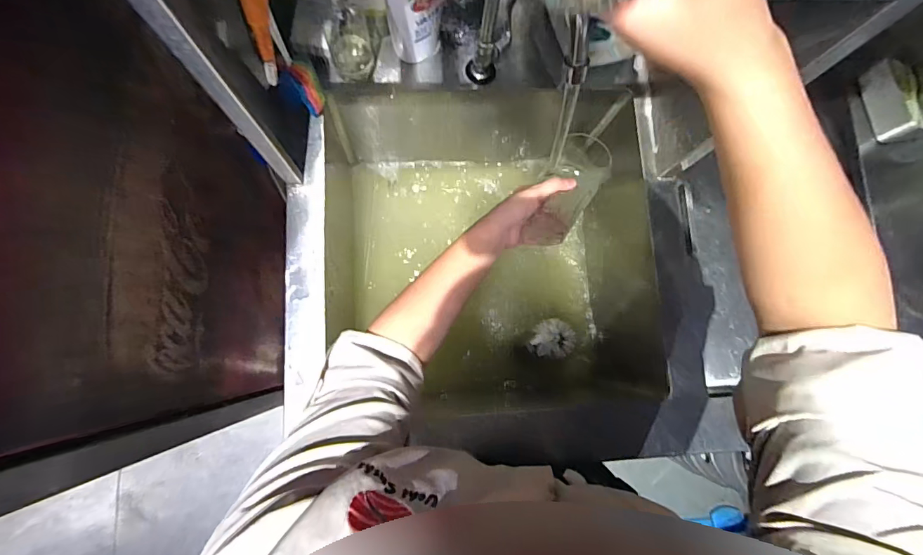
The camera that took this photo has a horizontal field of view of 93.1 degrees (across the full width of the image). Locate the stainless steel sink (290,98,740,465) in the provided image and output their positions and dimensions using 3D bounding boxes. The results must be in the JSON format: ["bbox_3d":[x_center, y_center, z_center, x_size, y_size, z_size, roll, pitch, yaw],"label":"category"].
[{"bbox_3d":[0.033,-0.052,0.724,0.541,0.271,0.594,-2,81,-5],"label":"stainless steel sink"}]

